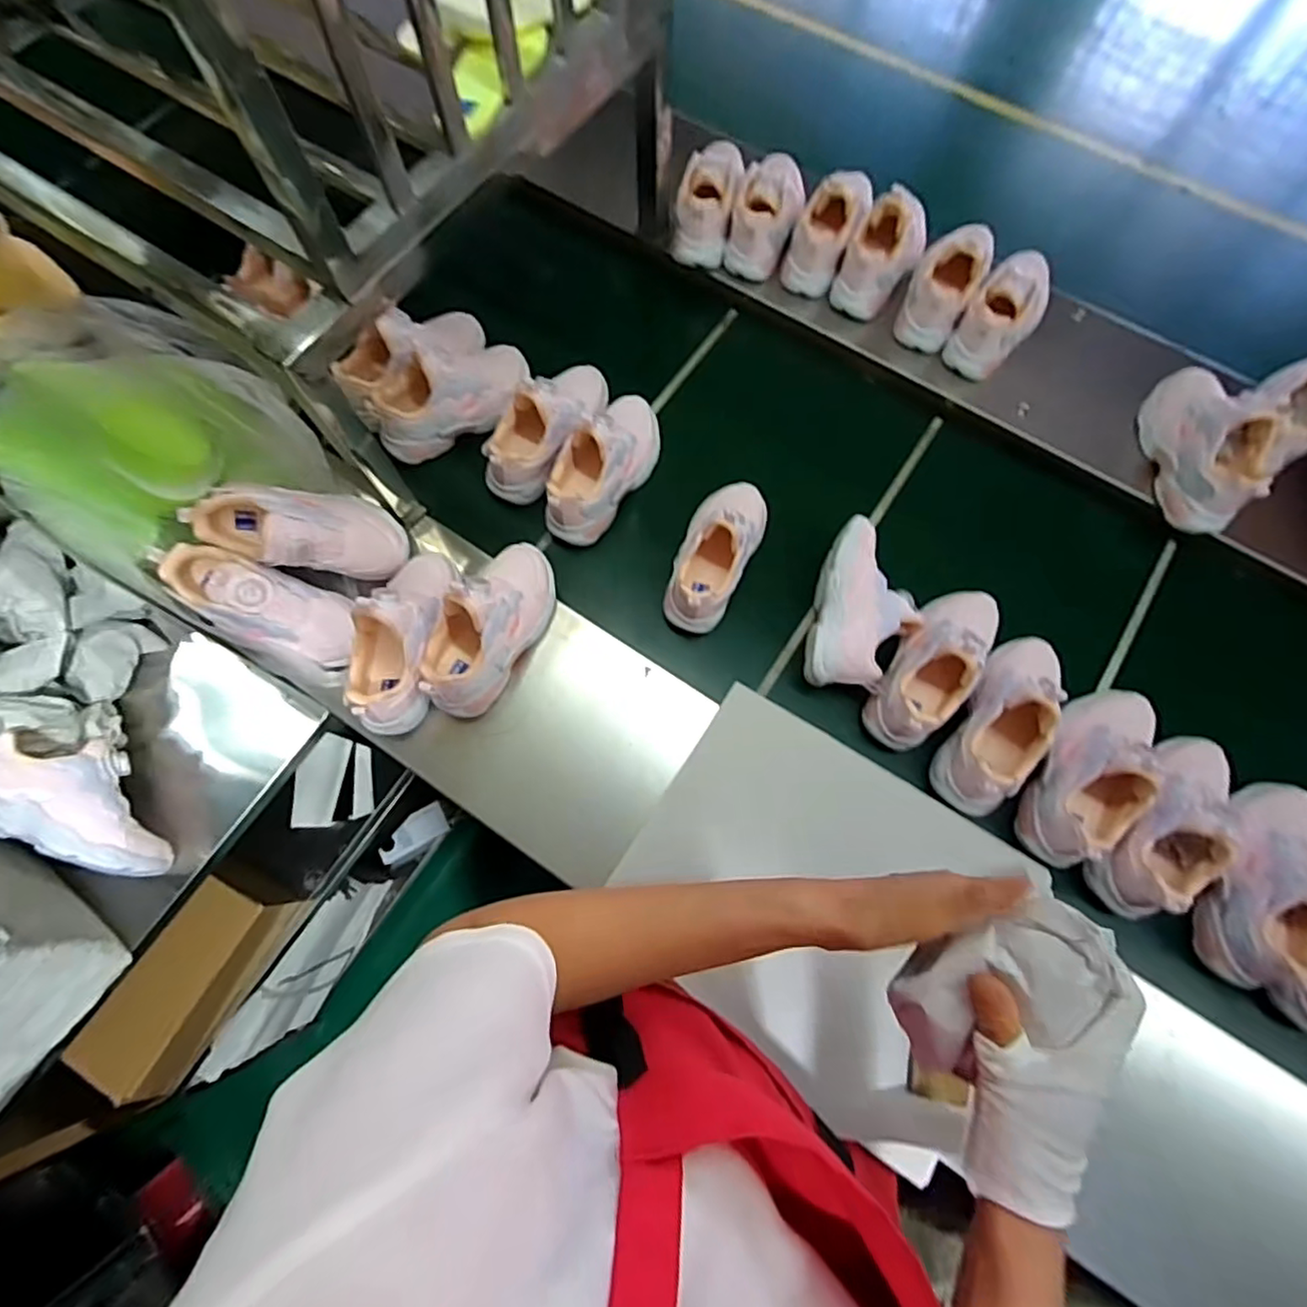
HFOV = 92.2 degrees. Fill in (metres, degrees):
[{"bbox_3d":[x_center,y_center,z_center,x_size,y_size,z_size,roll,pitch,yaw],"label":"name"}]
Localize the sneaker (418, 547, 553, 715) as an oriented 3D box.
[{"bbox_3d":[-0.165,-0.035,0.632,0.072,0.103,0.191,28,75,8],"label":"sneaker"}]

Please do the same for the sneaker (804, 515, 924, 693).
[{"bbox_3d":[0.236,-0.047,0.694,0.113,0.068,0.186,14,74,3],"label":"sneaker"}]

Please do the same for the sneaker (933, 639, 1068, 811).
[{"bbox_3d":[0.366,0.063,0.638,0.067,0.106,0.199,31,75,8],"label":"sneaker"}]

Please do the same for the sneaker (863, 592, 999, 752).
[{"bbox_3d":[0.307,0.003,0.661,0.081,0.104,0.200,39,77,10],"label":"sneaker"}]

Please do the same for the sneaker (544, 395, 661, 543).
[{"bbox_3d":[-0.054,-0.232,0.737,0.088,0.091,0.201,29,75,8],"label":"sneaker"}]

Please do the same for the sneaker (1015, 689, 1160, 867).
[{"bbox_3d":[0.453,0.116,0.631,0.083,0.101,0.206,35,76,9],"label":"sneaker"}]

